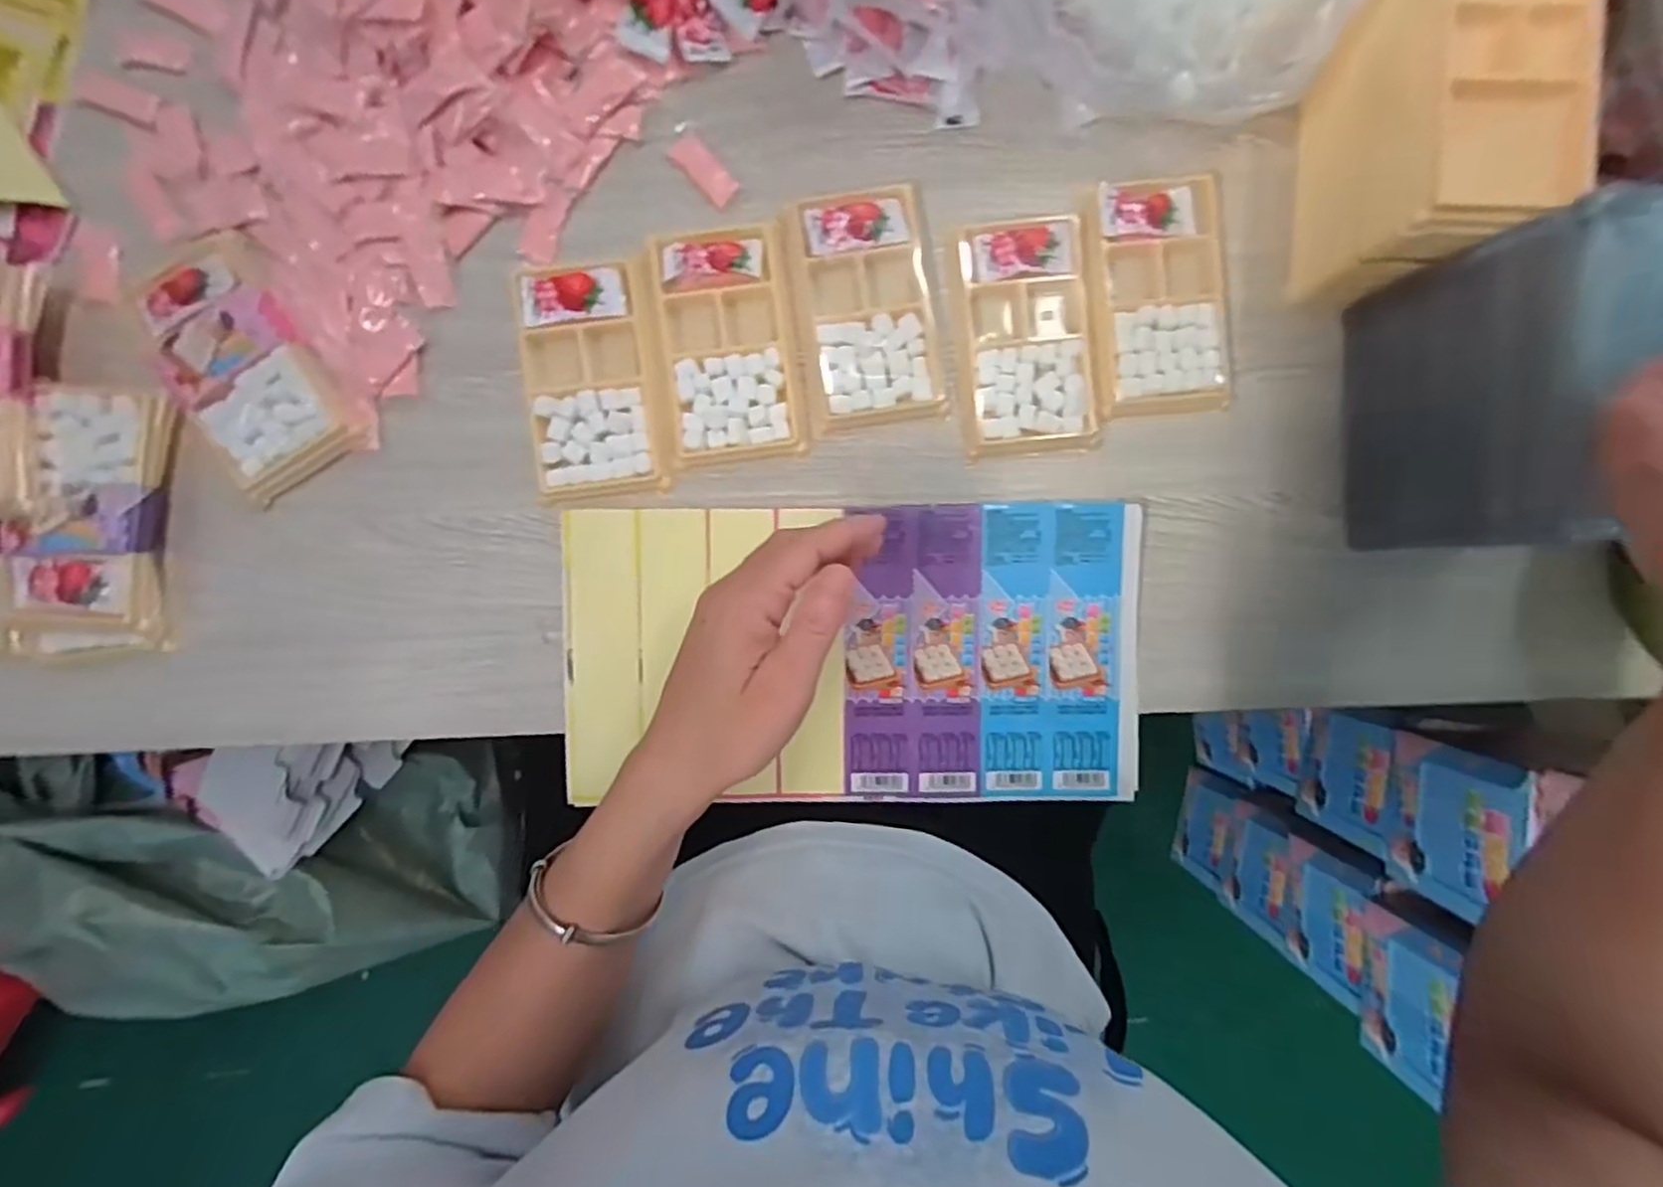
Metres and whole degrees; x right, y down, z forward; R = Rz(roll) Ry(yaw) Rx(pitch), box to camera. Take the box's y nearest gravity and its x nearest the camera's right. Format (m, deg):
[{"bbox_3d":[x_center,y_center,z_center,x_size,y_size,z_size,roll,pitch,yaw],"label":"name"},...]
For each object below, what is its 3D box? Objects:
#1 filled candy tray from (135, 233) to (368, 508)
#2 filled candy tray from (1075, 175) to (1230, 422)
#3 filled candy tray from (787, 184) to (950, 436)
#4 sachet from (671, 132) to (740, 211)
[{"bbox_3d":[-0.326,-0.124,0.386,0.073,0.012,0.138,-34,92,1],"label":"filled candy tray"},{"bbox_3d":[0.188,-0.171,0.404,0.081,0.011,0.133,-5,92,0],"label":"filled candy tray"},{"bbox_3d":[0.021,-0.163,0.402,0.079,0.010,0.131,-7,92,0],"label":"filled candy tray"},{"bbox_3d":[-0.073,-0.243,0.404,0.020,0.005,0.047,-44,92,1],"label":"sachet"}]

